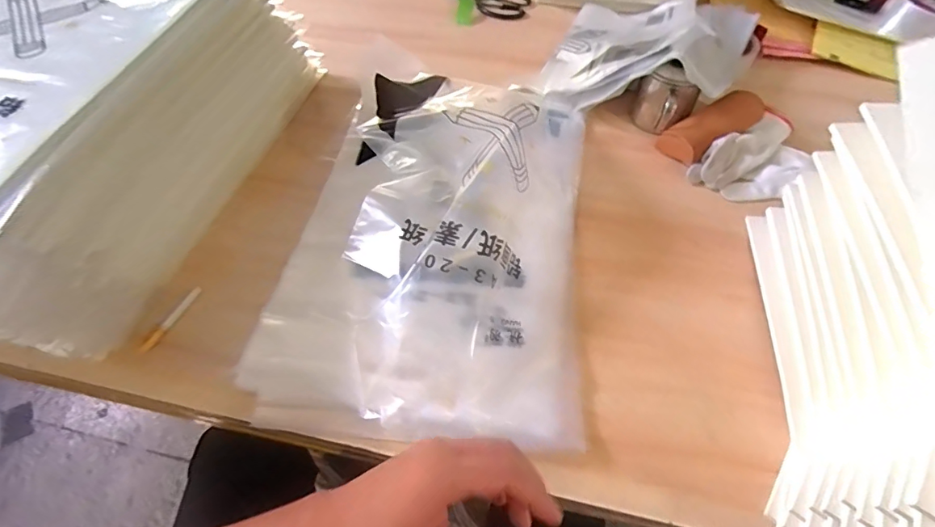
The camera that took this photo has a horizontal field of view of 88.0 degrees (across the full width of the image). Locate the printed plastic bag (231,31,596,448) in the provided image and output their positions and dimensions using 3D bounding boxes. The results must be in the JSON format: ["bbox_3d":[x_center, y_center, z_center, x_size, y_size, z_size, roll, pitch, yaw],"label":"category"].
[{"bbox_3d":[-0.036,-0.061,0.540,0.338,0.123,0.482,6,59,5],"label":"printed plastic bag"}]

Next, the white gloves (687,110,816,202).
[{"bbox_3d":[0.396,-0.140,0.656,0.179,0.032,0.099,-31,61,-20],"label":"white gloves"}]

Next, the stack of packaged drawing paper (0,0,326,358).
[{"bbox_3d":[-0.460,-0.152,0.553,0.364,0.192,0.523,11,59,4],"label":"stack of packaged drawing paper"}]

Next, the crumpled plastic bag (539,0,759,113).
[{"bbox_3d":[0.286,-0.352,0.749,0.287,0.098,0.324,21,58,14],"label":"crumpled plastic bag"}]

